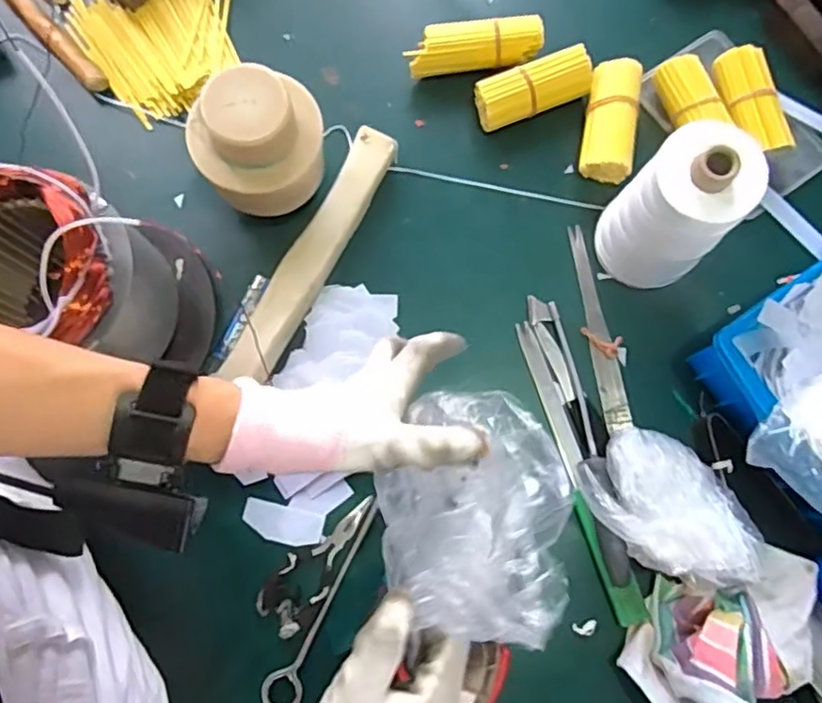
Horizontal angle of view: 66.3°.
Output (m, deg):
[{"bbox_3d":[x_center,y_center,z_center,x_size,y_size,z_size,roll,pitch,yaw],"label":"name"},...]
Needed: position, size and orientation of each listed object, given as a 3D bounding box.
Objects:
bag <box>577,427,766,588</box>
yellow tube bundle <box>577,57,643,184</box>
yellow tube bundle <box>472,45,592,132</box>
[{"bbox_3d":[0.218,0.131,0.519,0.149,0.060,0.101,44,80,7],"label":"bag"},{"bbox_3d":[0.194,-0.224,0.611,0.050,0.035,0.110,10,78,0],"label":"yellow tube bundle"},{"bbox_3d":[0.120,-0.258,0.621,0.116,0.036,0.047,-19,79,-6],"label":"yellow tube bundle"}]

